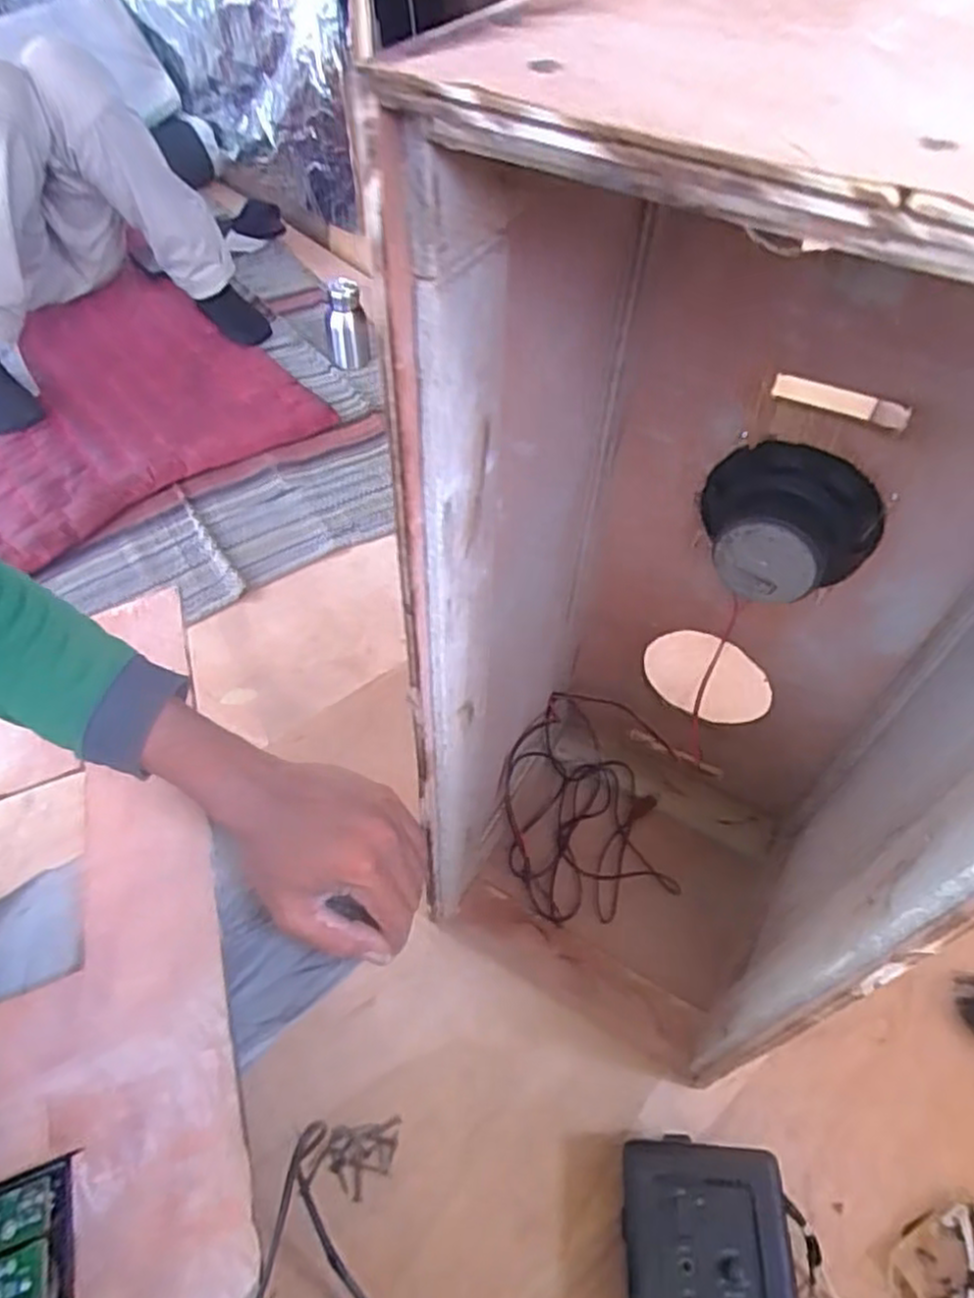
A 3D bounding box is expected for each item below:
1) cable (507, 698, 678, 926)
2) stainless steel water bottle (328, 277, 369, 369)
[{"bbox_3d":[0.092,0.136,0.695,0.152,0.107,0.204,3,49,0],"label":"cable"},{"bbox_3d":[-0.239,-0.549,1.267,0.067,0.136,0.064,-4,49,-6],"label":"stainless steel water bottle"}]

